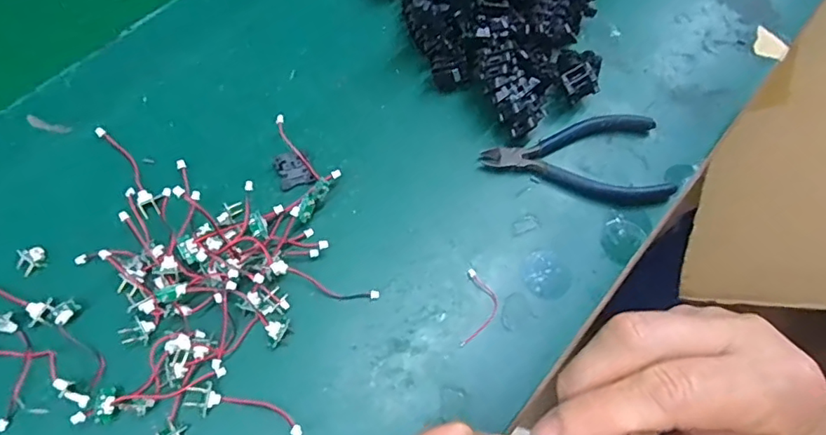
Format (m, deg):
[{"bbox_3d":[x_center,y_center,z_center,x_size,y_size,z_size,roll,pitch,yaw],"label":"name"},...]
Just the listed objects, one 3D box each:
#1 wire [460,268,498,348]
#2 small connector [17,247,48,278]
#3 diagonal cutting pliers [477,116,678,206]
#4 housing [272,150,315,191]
[{"bbox_3d":[0.038,0.051,0.298,0.019,0.004,0.044,9,66,-1],"label":"wire"},{"bbox_3d":[-0.208,0.023,0.289,0.013,0.004,0.016,-20,69,-13],"label":"small connector"},{"bbox_3d":[0.105,-0.033,0.338,0.116,0.013,0.059,-6,67,-8],"label":"diagonal cutting pliers"},{"bbox_3d":[-0.073,-0.030,0.323,0.020,0.006,0.023,-23,70,-15],"label":"housing"}]

